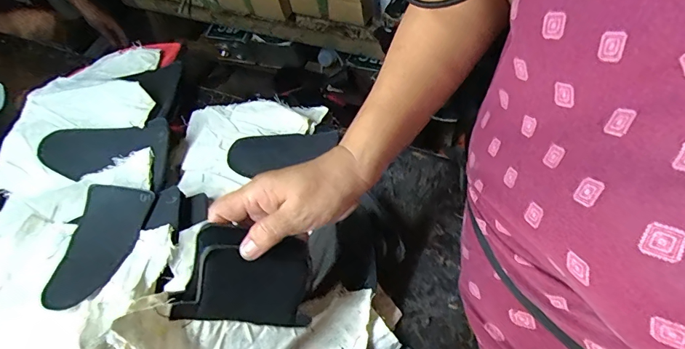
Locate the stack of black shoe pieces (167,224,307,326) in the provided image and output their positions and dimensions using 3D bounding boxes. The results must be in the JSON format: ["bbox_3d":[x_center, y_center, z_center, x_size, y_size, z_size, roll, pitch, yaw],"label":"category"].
[{"bbox_3d":[-0.071,0.080,0.322,0.097,0.010,0.070,13,91,-26],"label":"stack of black shoe pieces"}]

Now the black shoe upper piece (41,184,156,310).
[{"bbox_3d":[-0.271,0.075,0.456,0.083,0.016,0.143,1,62,10],"label":"black shoe upper piece"}]

